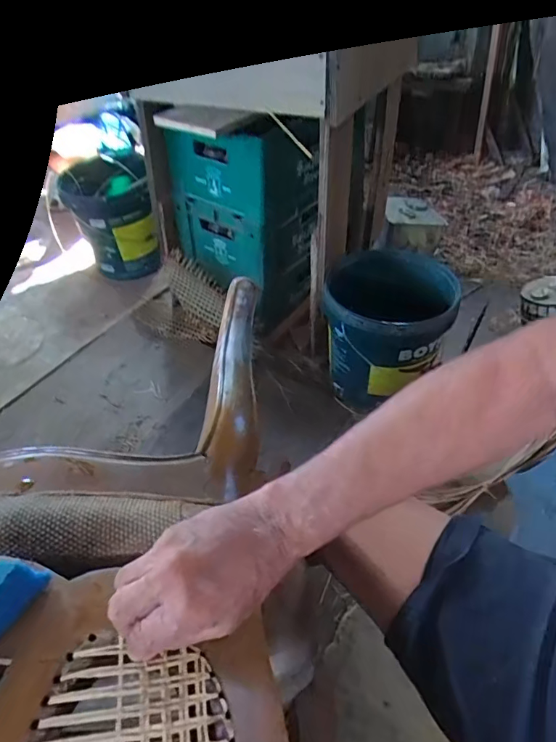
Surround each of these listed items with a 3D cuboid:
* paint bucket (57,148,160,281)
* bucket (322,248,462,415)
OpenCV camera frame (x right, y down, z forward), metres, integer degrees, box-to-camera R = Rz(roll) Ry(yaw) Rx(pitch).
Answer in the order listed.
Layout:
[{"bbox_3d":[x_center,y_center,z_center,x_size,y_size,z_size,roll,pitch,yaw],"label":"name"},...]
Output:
[{"bbox_3d":[-0.574,-0.530,1.671,0.265,0.351,0.316,-19,44,-12],"label":"paint bucket"},{"bbox_3d":[0.274,-0.101,1.188,0.290,0.304,0.279,-4,43,4],"label":"bucket"}]

